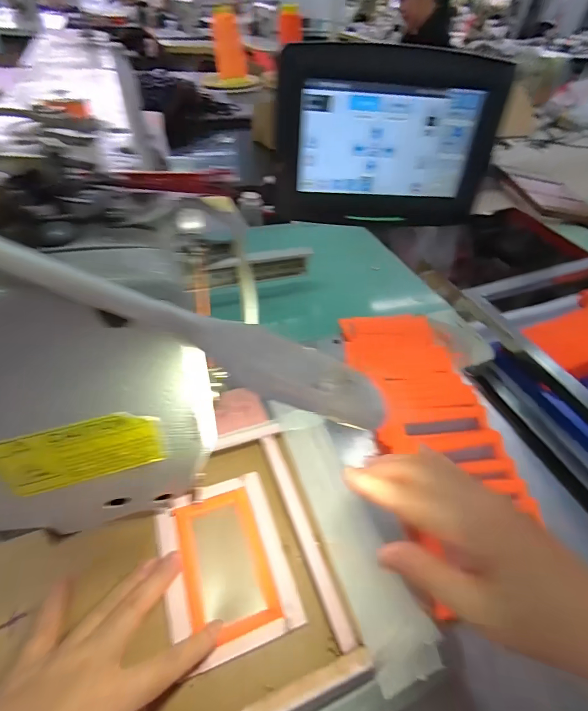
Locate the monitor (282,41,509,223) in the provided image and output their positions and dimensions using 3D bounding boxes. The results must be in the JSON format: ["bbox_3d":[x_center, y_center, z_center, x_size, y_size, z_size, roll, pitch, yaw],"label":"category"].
[{"bbox_3d":[0.085,-0.191,0.330,0.195,0.132,0.030,-2,47,-8],"label":"monitor"}]

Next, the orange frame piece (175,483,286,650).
[{"bbox_3d":[-0.055,0.163,0.290,0.063,0.005,0.103,-13,50,-17],"label":"orange frame piece"}]

